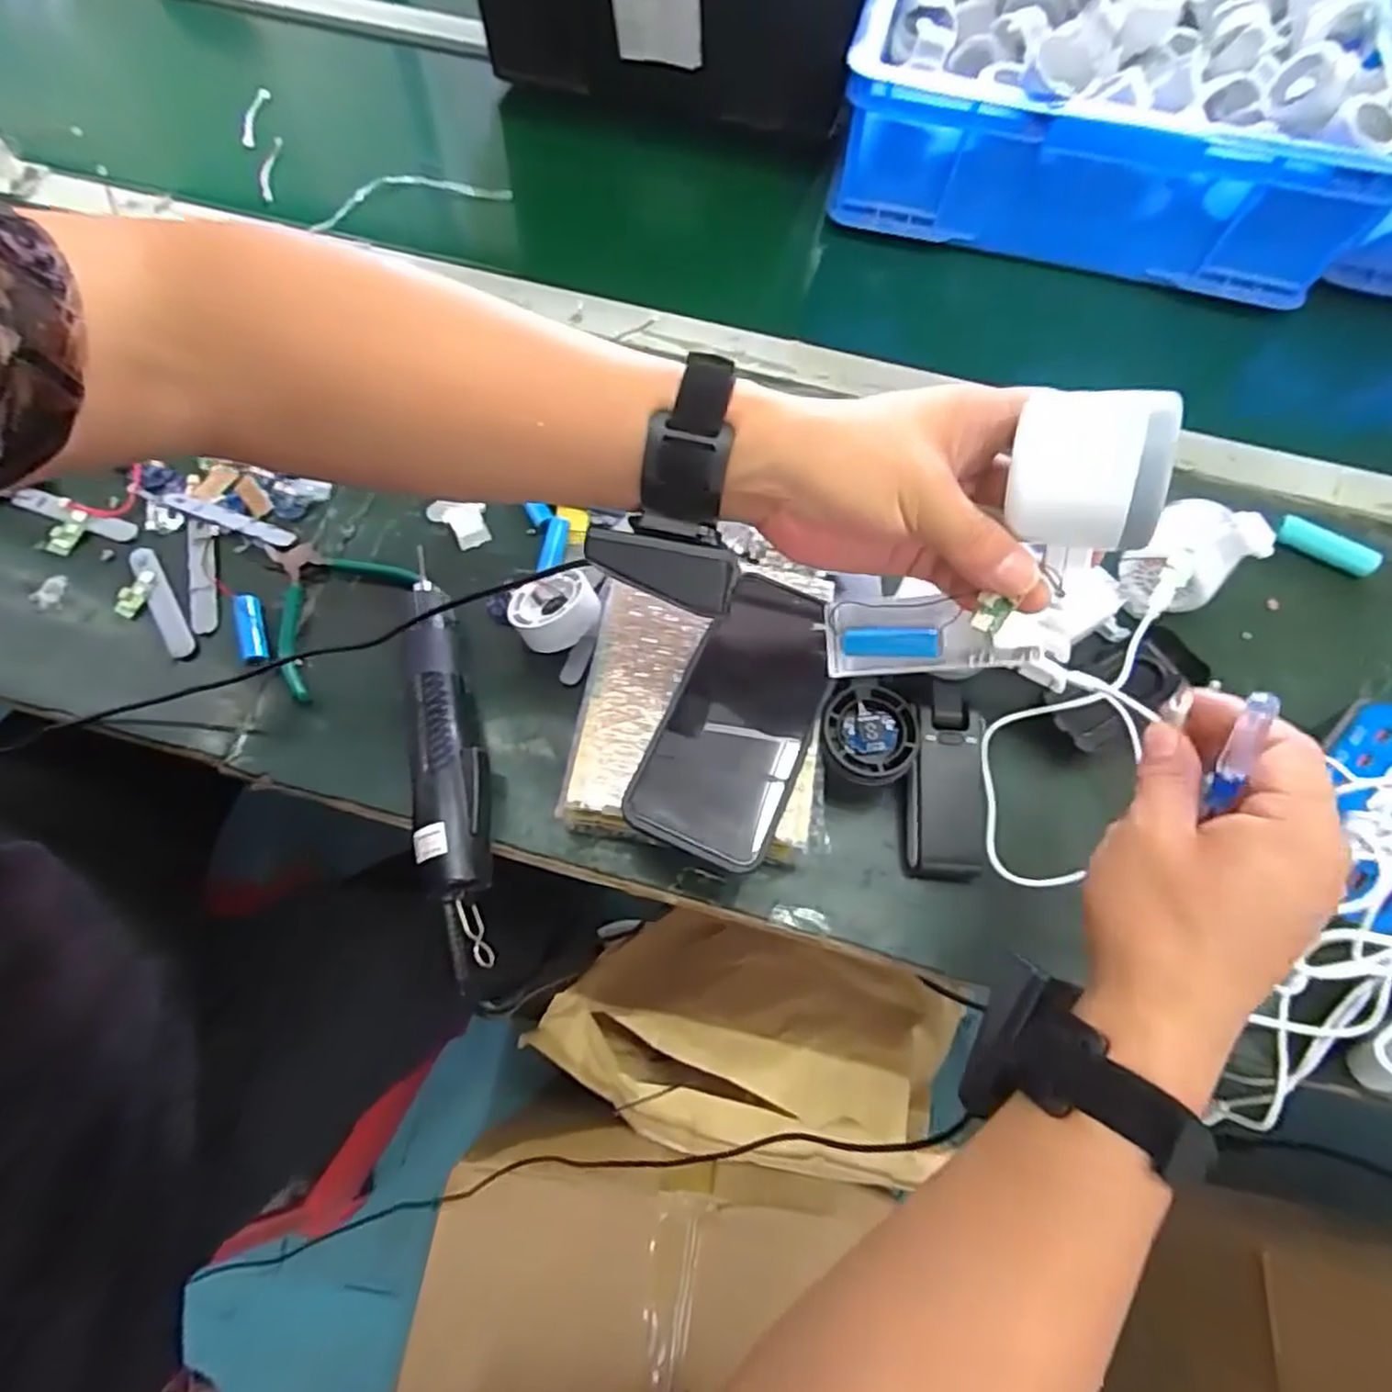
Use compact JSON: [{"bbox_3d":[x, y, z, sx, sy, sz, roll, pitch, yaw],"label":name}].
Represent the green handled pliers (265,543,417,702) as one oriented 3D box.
[{"bbox_3d":[-0.254,-0.059,0.472,0.091,0.015,0.105,28,70,10],"label":"green handled pliers"}]

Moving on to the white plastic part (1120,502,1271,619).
[{"bbox_3d":[0.320,-0.089,0.476,0.060,0.071,0.065,1,67,-1],"label":"white plastic part"}]

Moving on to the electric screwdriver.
[{"bbox_3d":[-0.149,0.014,0.434,0.043,0.042,0.213,-10,68,-6],"label":"electric screwdriver"}]

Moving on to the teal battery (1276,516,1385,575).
[{"bbox_3d":[0.451,-0.108,0.515,0.068,0.018,0.019,27,69,9],"label":"teal battery"}]

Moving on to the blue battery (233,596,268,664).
[{"bbox_3d":[-0.285,-0.041,0.461,0.015,0.011,0.051,-19,69,-9],"label":"blue battery"}]

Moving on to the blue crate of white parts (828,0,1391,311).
[{"bbox_3d":[0.393,-0.657,0.674,0.418,0.130,0.610,14,68,4],"label":"blue crate of white parts"}]

